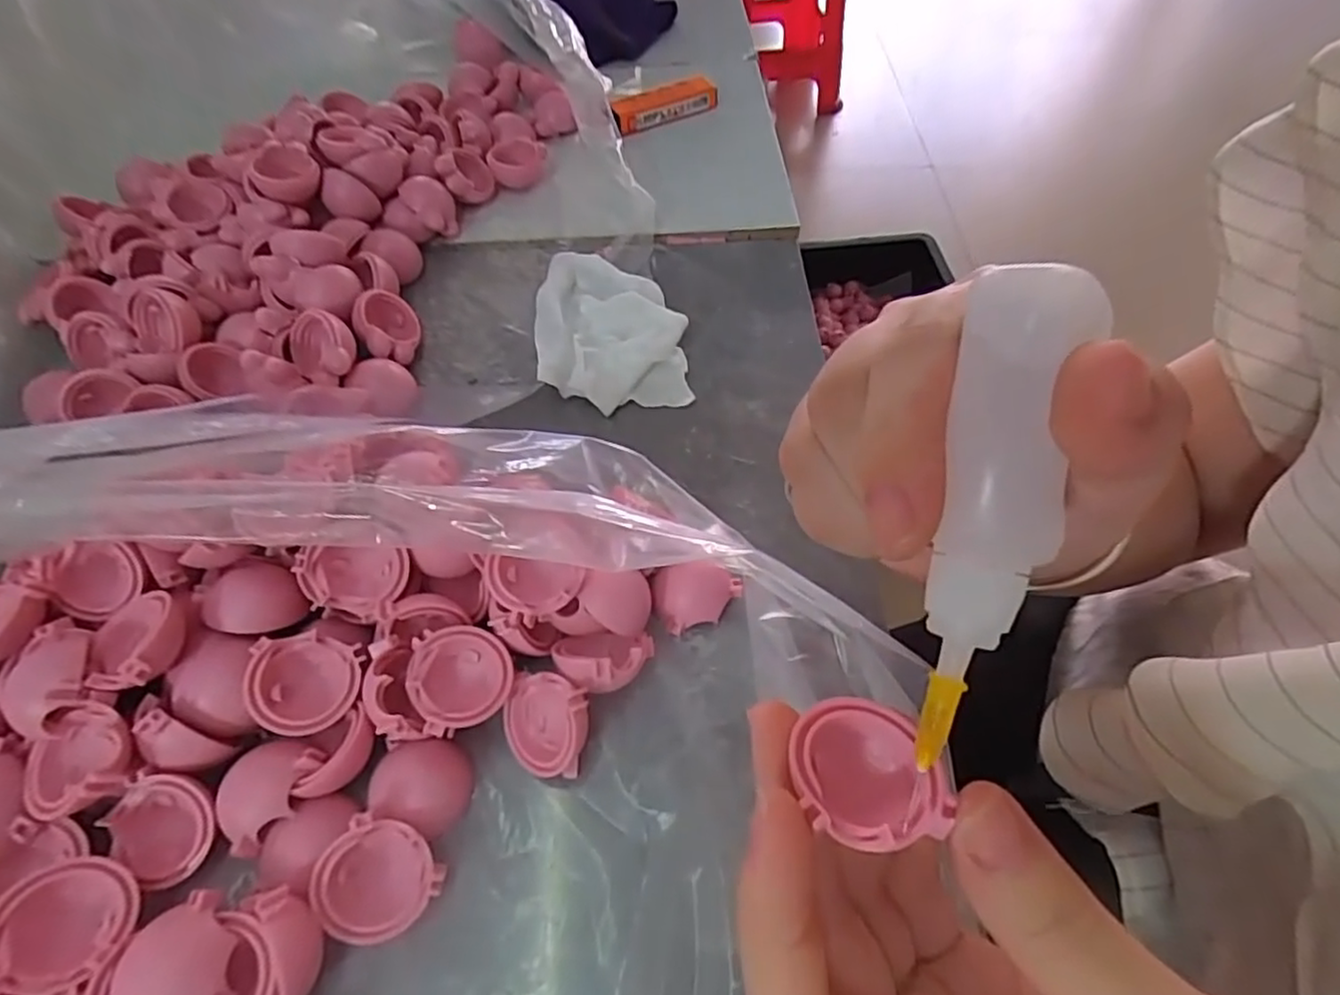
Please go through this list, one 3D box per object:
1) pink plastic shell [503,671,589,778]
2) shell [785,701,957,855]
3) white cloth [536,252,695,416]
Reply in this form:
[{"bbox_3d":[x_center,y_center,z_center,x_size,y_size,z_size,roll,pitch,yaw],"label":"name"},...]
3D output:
[{"bbox_3d":[-0.038,0.069,0.203,0.025,0.019,0.025,13,53,4],"label":"pink plastic shell"},{"bbox_3d":[0.038,0.054,0.134,0.028,0.011,0.027,3,53,-4],"label":"shell"},{"bbox_3d":[-0.027,-0.078,0.302,0.063,0.018,0.088,-5,55,-3],"label":"white cloth"}]

